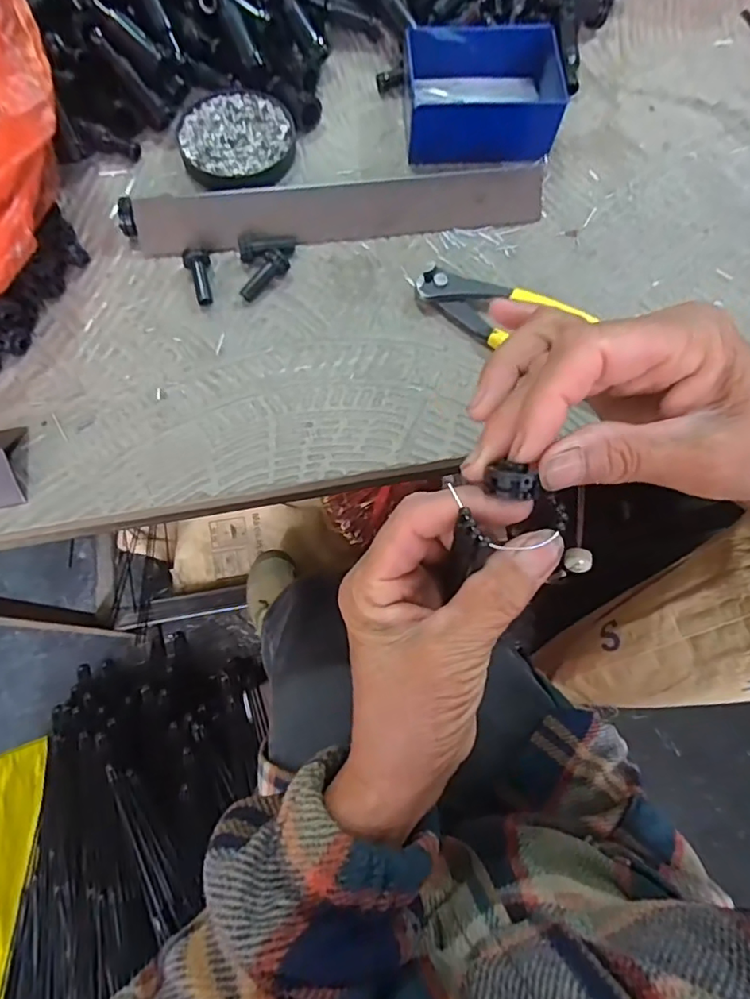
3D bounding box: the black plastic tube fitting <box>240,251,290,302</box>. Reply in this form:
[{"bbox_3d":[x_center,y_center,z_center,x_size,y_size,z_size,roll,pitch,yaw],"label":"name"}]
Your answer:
[{"bbox_3d":[-0.075,-0.150,0.377,0.039,0.015,0.012,-43,77,5],"label":"black plastic tube fitting"}]

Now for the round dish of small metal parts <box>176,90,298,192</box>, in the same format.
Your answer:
[{"bbox_3d":[-0.100,-0.263,0.411,0.081,0.015,0.087,0,73,-1],"label":"round dish of small metal parts"}]

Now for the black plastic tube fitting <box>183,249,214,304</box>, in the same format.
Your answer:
[{"bbox_3d":[-0.118,-0.150,0.375,0.016,0.012,0.038,-12,86,-5],"label":"black plastic tube fitting"}]

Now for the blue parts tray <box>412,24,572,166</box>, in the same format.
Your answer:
[{"bbox_3d":[0.080,-0.302,0.418,0.113,0.044,0.091,0,73,-1],"label":"blue parts tray"}]

